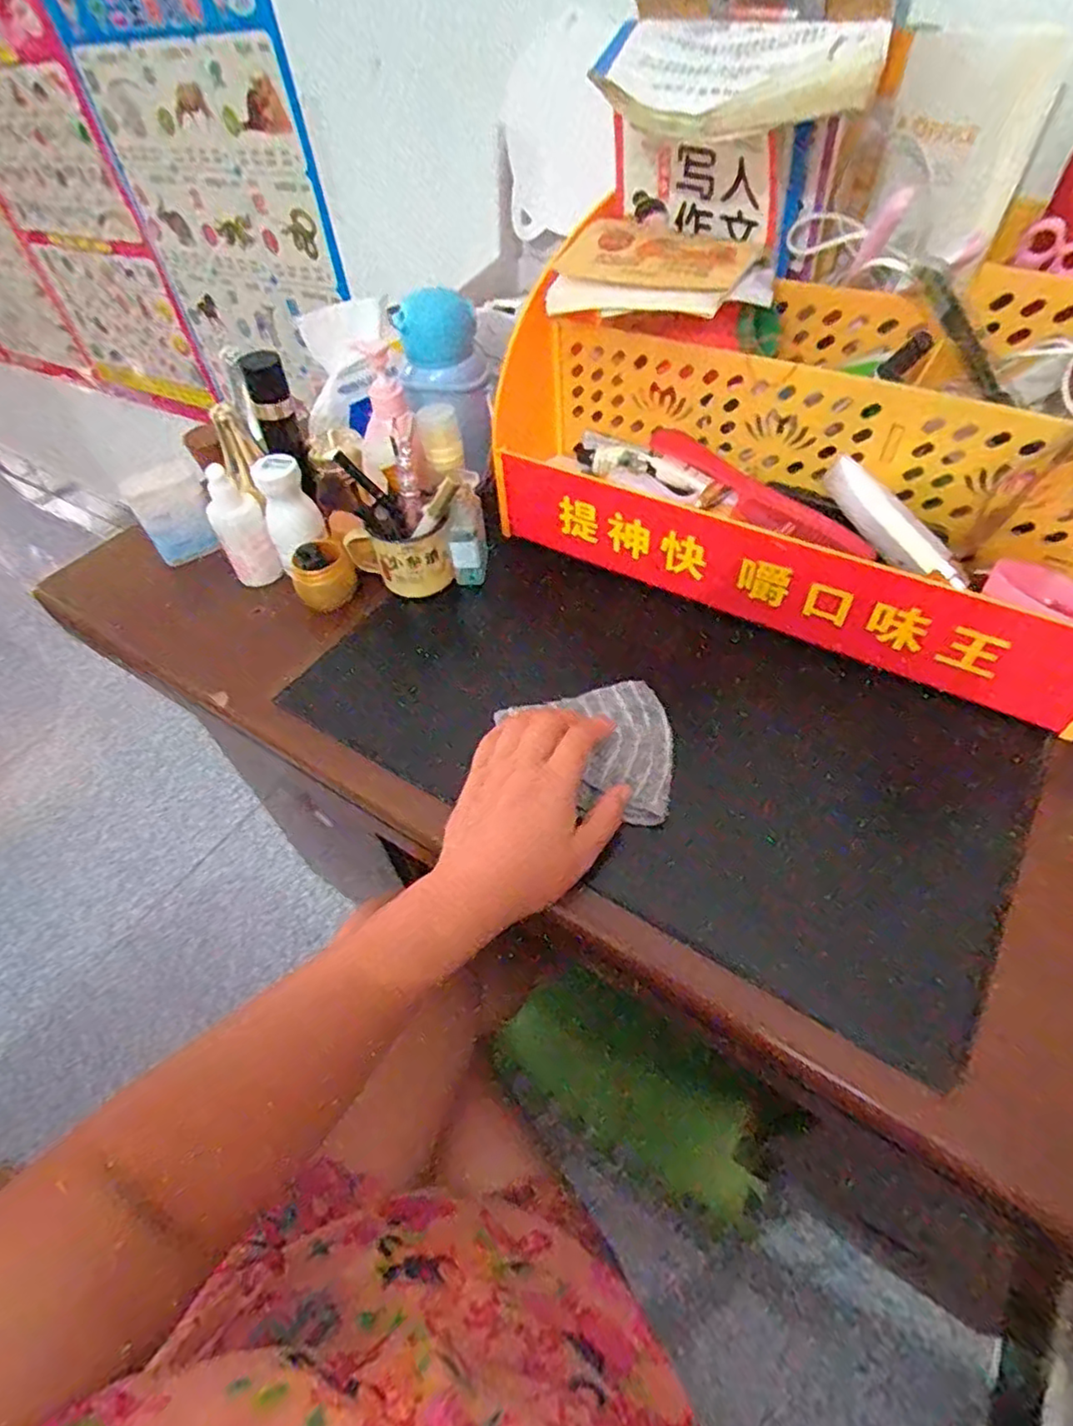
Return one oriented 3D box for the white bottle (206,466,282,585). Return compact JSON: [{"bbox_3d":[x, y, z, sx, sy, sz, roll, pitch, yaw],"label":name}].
[{"bbox_3d":[-0.270,-0.167,0.607,0.044,0.109,0.032,-23,54,-14],"label":"white bottle"}]

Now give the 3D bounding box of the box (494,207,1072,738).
[{"bbox_3d":[0.219,-0.206,0.538,0.505,0.181,0.213,23,57,21],"label":"box"}]

